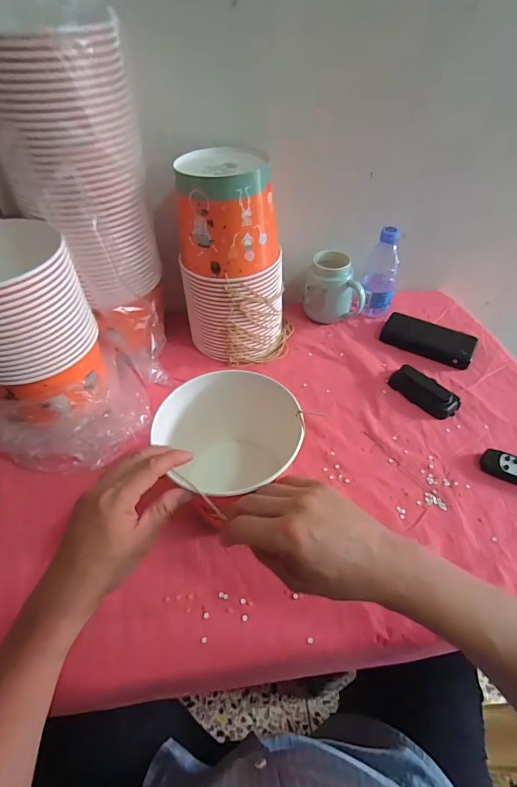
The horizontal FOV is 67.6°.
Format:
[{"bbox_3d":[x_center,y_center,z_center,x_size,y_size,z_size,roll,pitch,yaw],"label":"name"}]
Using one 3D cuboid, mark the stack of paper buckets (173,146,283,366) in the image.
[{"bbox_3d":[-0.035,-0.195,0.605,0.140,0.286,0.135,-37,58,-28],"label":"stack of paper buckets"}]

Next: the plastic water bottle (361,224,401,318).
[{"bbox_3d":[0.225,-0.217,0.706,0.063,0.161,0.070,13,50,12],"label":"plastic water bottle"}]

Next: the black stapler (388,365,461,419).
[{"bbox_3d":[0.259,-0.003,0.604,0.051,0.019,0.102,-31,55,-24],"label":"black stapler"}]

